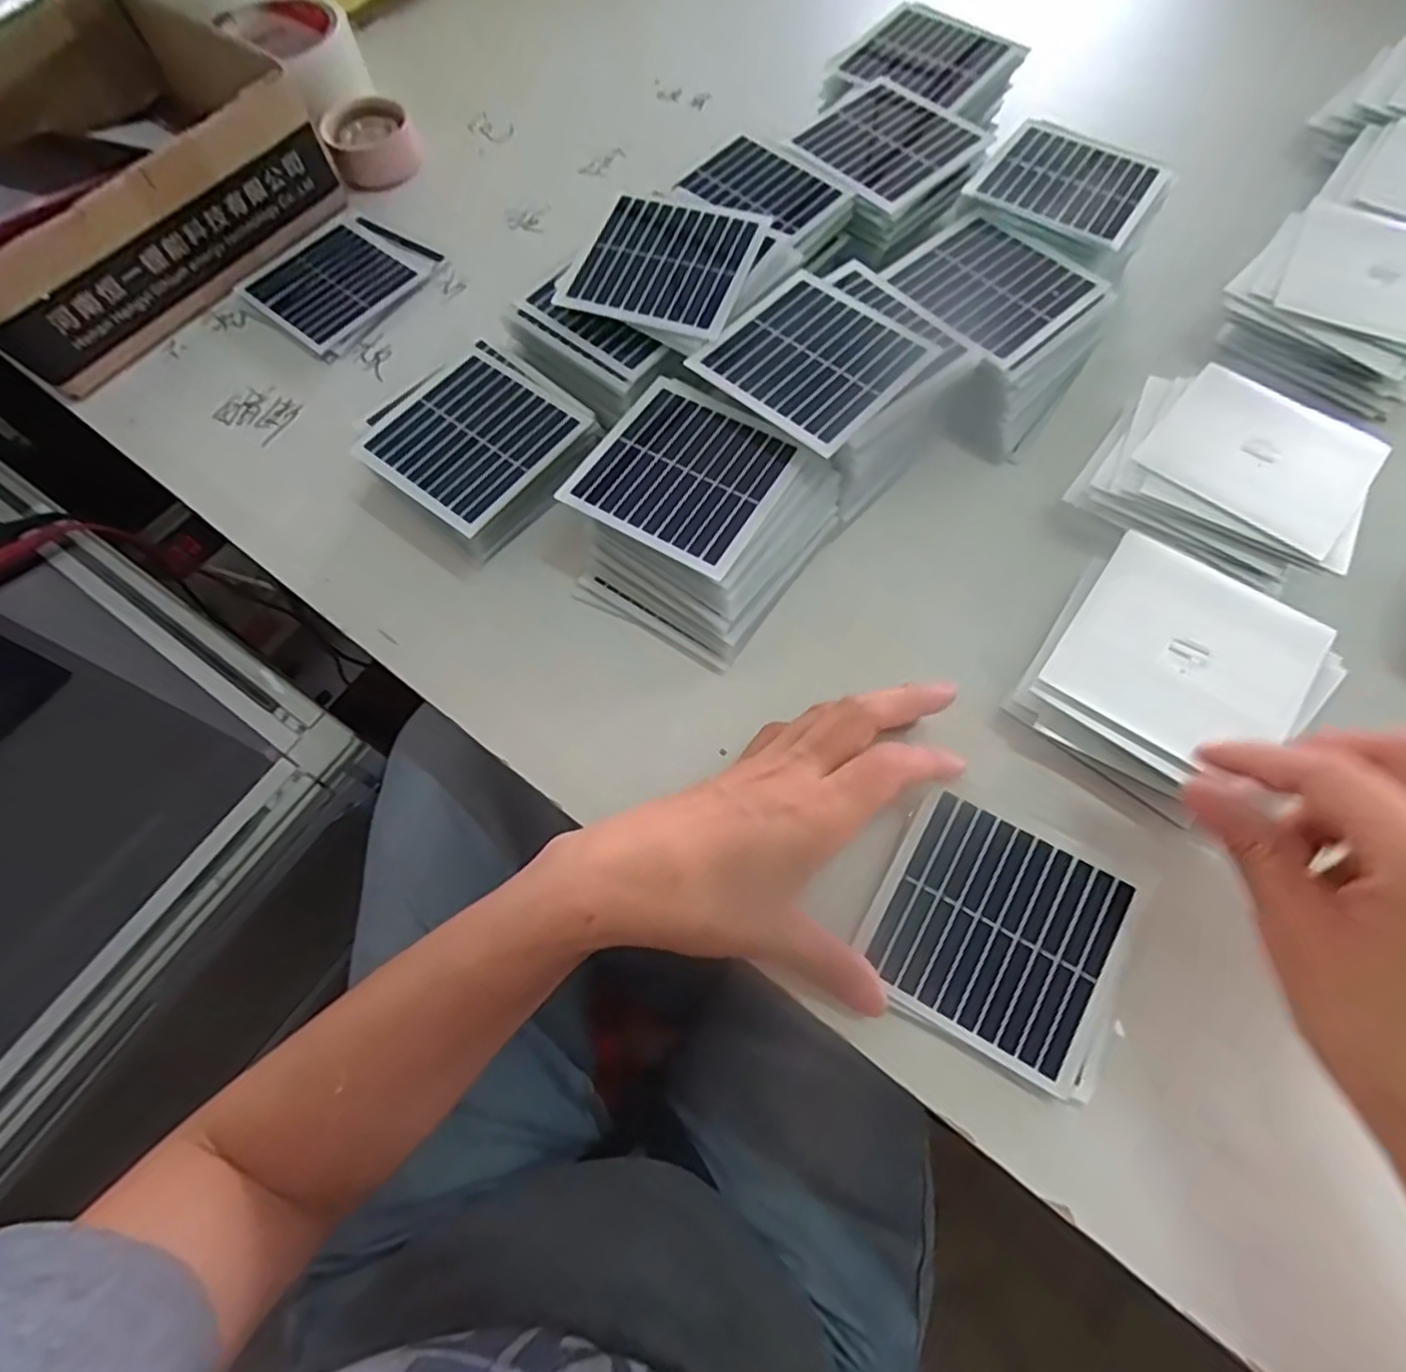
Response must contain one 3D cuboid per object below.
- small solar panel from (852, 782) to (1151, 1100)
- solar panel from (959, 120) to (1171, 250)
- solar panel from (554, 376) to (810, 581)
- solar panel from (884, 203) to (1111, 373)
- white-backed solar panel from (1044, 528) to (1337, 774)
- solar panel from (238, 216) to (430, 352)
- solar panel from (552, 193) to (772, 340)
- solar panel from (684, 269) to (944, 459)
[{"bbox_3d":[0.114,0.095,0.282,0.088,0.004,0.085,27,77,14],"label":"small solar panel"},{"bbox_3d":[0.209,-0.287,0.412,0.089,0.008,0.082,33,71,15],"label":"solar panel"},{"bbox_3d":[-0.007,-0.103,0.346,0.089,0.008,0.090,29,68,17],"label":"solar panel"},{"bbox_3d":[0.152,-0.215,0.387,0.091,0.006,0.093,-39,69,-14],"label":"solar panel"},{"bbox_3d":[0.203,-0.014,0.303,0.088,0.006,0.088,33,75,16],"label":"white-backed solar panel"},{"bbox_3d":[-0.239,-0.261,0.466,0.096,0.006,0.093,40,77,22],"label":"solar panel"},{"bbox_3d":[-0.018,-0.224,0.382,0.086,0.011,0.087,20,78,10],"label":"solar panel"},{"bbox_3d":[0.055,-0.162,0.357,0.088,0.004,0.090,40,74,18],"label":"solar panel"}]

